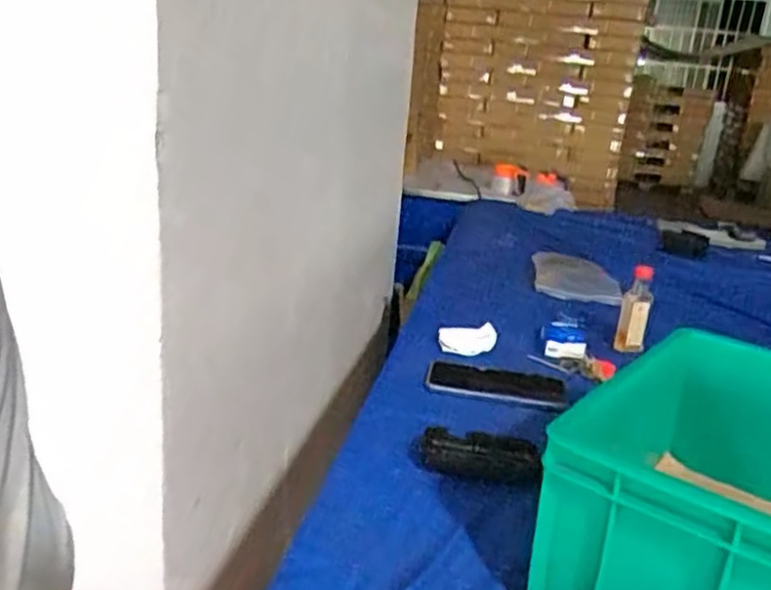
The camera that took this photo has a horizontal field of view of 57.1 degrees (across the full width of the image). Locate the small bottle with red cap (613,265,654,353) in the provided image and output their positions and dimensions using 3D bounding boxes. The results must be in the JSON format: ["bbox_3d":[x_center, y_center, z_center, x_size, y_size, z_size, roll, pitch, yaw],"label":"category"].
[{"bbox_3d":[0.353,0.020,1.003,0.039,0.119,0.032,10,20,19],"label":"small bottle with red cap"}]

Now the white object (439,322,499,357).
[{"bbox_3d":[0.109,0.057,0.953,0.077,0.042,0.034,7,19,9],"label":"white object"}]

